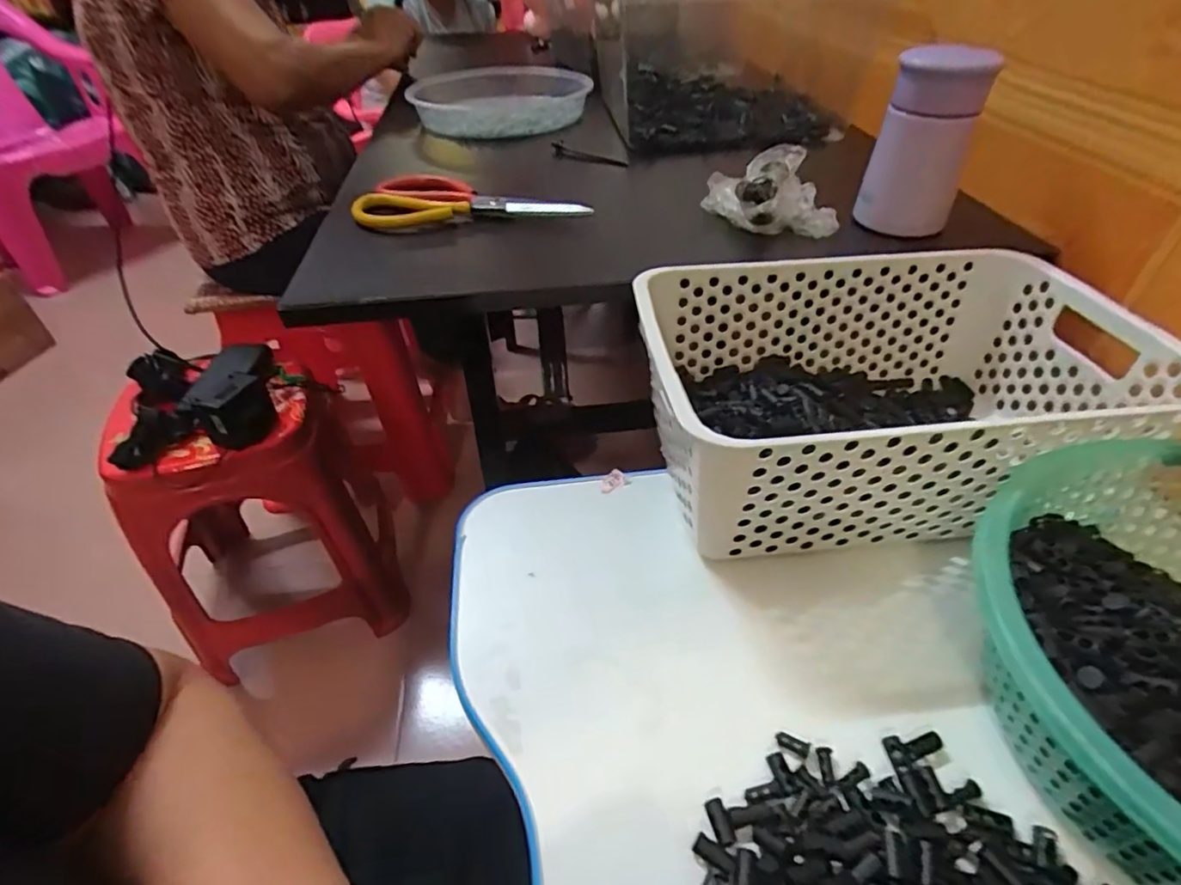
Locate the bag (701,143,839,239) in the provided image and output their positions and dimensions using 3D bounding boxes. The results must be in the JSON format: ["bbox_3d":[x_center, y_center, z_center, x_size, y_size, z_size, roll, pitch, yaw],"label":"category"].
[{"bbox_3d":[0.150,-0.214,0.514,0.096,0.044,0.094,-8,43,-7],"label":"bag"}]

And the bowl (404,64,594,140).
[{"bbox_3d":[-0.113,-0.436,0.757,0.226,0.039,0.234,-1,42,1],"label":"bowl"}]

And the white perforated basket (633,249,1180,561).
[{"bbox_3d":[0.195,-0.032,0.413,0.307,0.117,0.203,-6,41,-5],"label":"white perforated basket"}]

